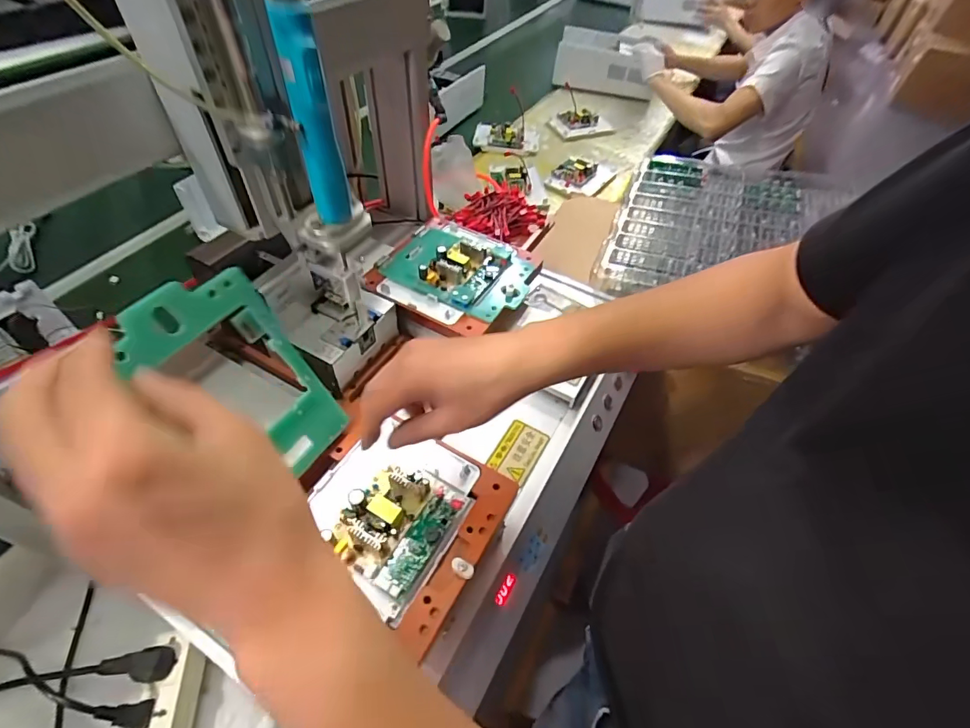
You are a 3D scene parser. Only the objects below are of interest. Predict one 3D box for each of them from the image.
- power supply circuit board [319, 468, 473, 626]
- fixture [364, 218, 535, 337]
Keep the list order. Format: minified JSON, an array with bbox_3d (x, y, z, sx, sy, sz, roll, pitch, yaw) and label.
[{"bbox_3d":[-0.079,0.146,0.423,0.096,0.036,0.122,26,54,20],"label":"power supply circuit board"},{"bbox_3d":[-0.044,-0.139,0.657,0.205,0.039,0.190,25,54,19],"label":"fixture"}]

